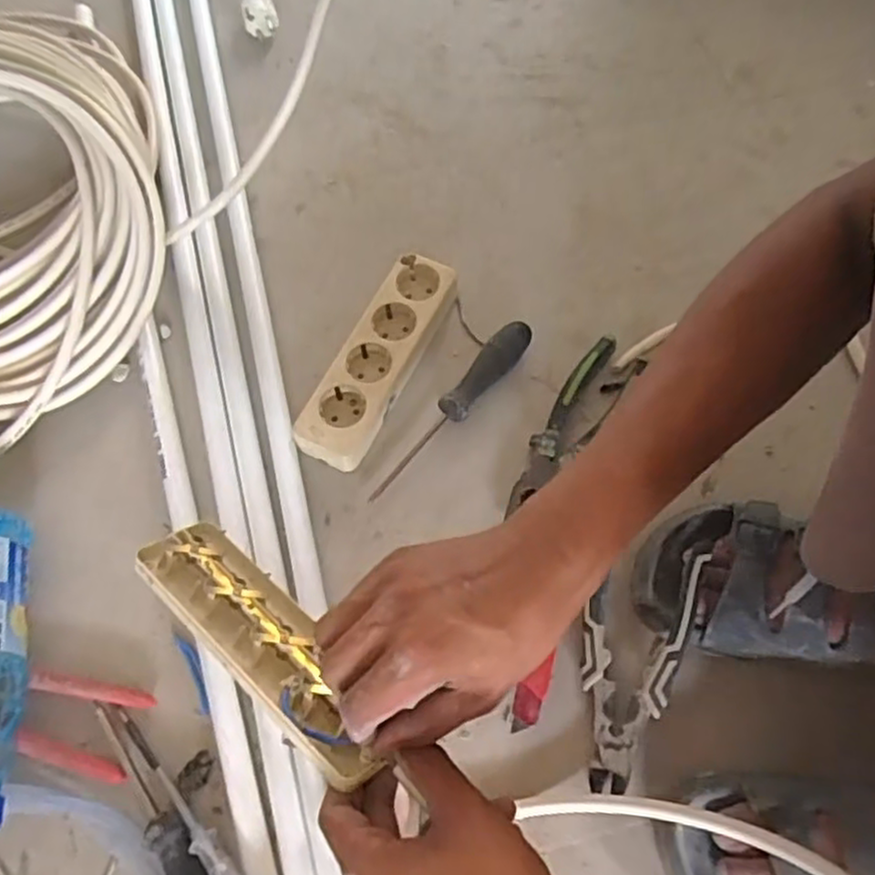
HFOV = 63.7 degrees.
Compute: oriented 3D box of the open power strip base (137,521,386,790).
[{"bbox_3d":[-0.101,0.119,0.409,0.054,0.032,0.195,-41,58,-16],"label":"open power strip base"}]

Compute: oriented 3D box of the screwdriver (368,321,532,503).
[{"bbox_3d":[0.012,-0.027,0.580,0.028,0.032,0.192,38,71,15],"label":"screwdriver"}]

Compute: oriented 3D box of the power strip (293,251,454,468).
[{"bbox_3d":[-0.048,-0.067,0.600,0.057,0.032,0.196,25,69,10],"label":"power strip"}]

